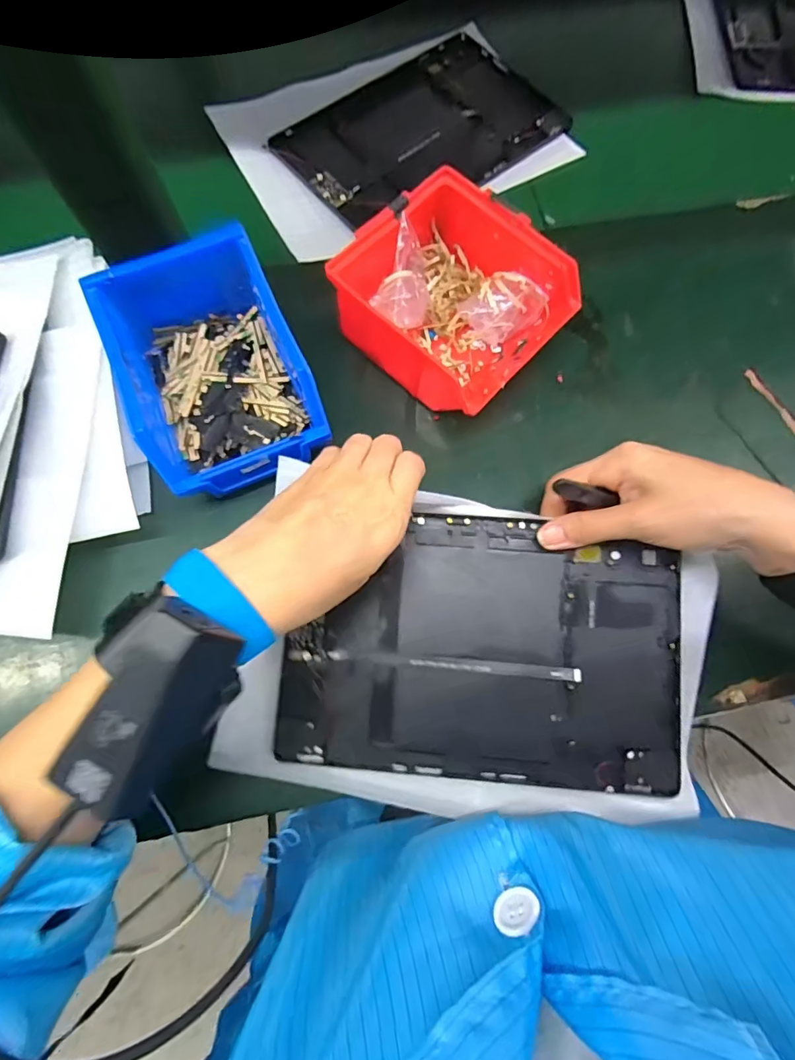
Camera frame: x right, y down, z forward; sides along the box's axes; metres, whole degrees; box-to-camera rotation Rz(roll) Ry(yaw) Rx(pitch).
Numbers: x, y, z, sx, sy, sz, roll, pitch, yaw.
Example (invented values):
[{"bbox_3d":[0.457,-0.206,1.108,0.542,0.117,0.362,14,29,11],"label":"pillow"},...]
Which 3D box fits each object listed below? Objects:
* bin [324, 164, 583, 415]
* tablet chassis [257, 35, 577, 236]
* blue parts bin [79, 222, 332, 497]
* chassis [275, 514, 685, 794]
[{"bbox_3d":[0.039,-0.156,0.340,0.132,0.071,0.118,41,75,11],"label":"bin"},{"bbox_3d":[0.022,-0.360,0.438,0.234,0.007,0.160,-37,77,-11],"label":"tablet chassis"},{"bbox_3d":[-0.118,-0.103,0.320,0.105,0.074,0.147,-22,74,-9],"label":"blue parts bin"},{"bbox_3d":[0.050,0.071,0.296,0.231,0.010,0.152,3,82,4],"label":"chassis"}]

